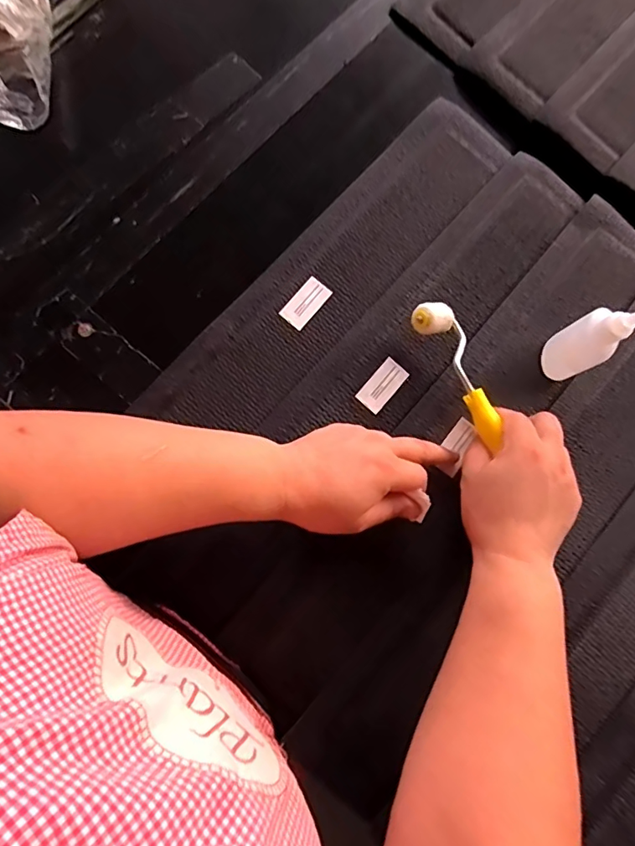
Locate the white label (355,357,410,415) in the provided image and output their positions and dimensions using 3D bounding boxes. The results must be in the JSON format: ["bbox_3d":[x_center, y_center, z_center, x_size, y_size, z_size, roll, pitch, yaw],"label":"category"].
[{"bbox_3d":[0.059,-0.034,0.466,0.026,0.004,0.049,41,81,0],"label":"white label"}]

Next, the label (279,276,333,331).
[{"bbox_3d":[-0.011,-0.112,0.478,0.025,0.004,0.051,42,79,-6],"label":"label"}]

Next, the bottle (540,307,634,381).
[{"bbox_3d":[0.220,-0.066,0.416,0.030,0.116,0.038,-34,85,-9],"label":"bottle"}]

